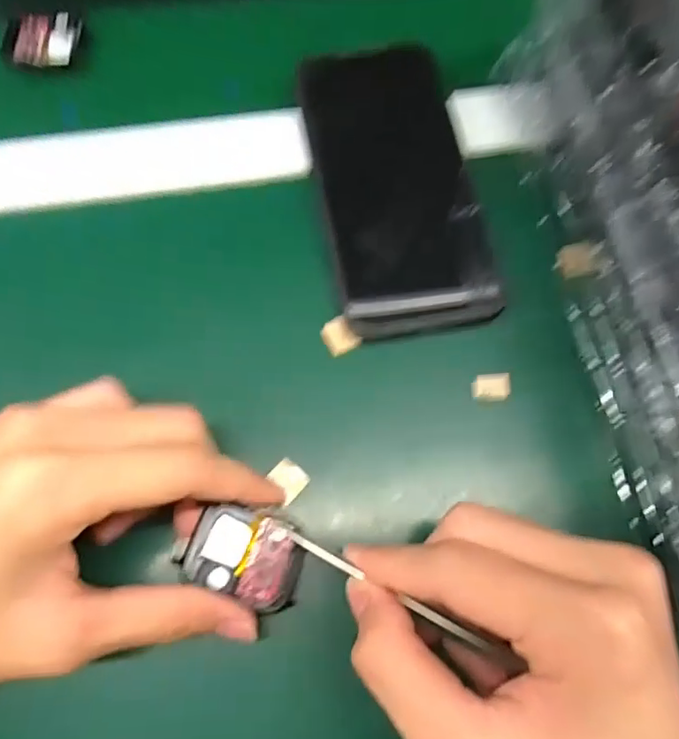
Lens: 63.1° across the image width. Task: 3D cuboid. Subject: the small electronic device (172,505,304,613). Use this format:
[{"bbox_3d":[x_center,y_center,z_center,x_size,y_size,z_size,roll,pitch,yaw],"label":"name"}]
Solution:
[{"bbox_3d":[-0.035,0.071,0.217,0.043,0.011,0.035,20,71,5],"label":"small electronic device"}]

